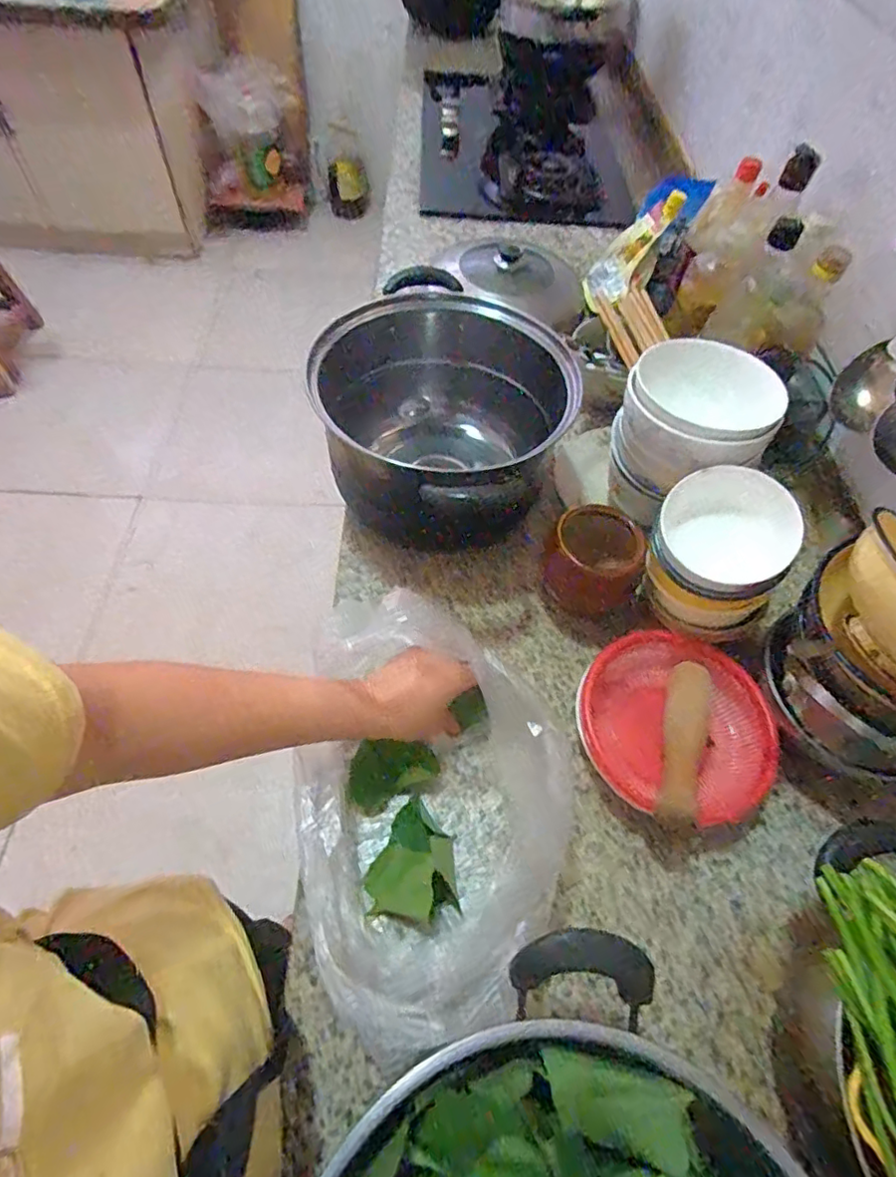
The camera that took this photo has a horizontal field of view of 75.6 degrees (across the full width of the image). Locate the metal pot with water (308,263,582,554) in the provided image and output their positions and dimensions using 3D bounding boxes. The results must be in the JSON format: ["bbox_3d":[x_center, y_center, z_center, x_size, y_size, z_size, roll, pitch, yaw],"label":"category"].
[{"bbox_3d":[-0.008,-0.213,0.688,0.267,0.179,0.288,2,58,-3],"label":"metal pot with water"}]

